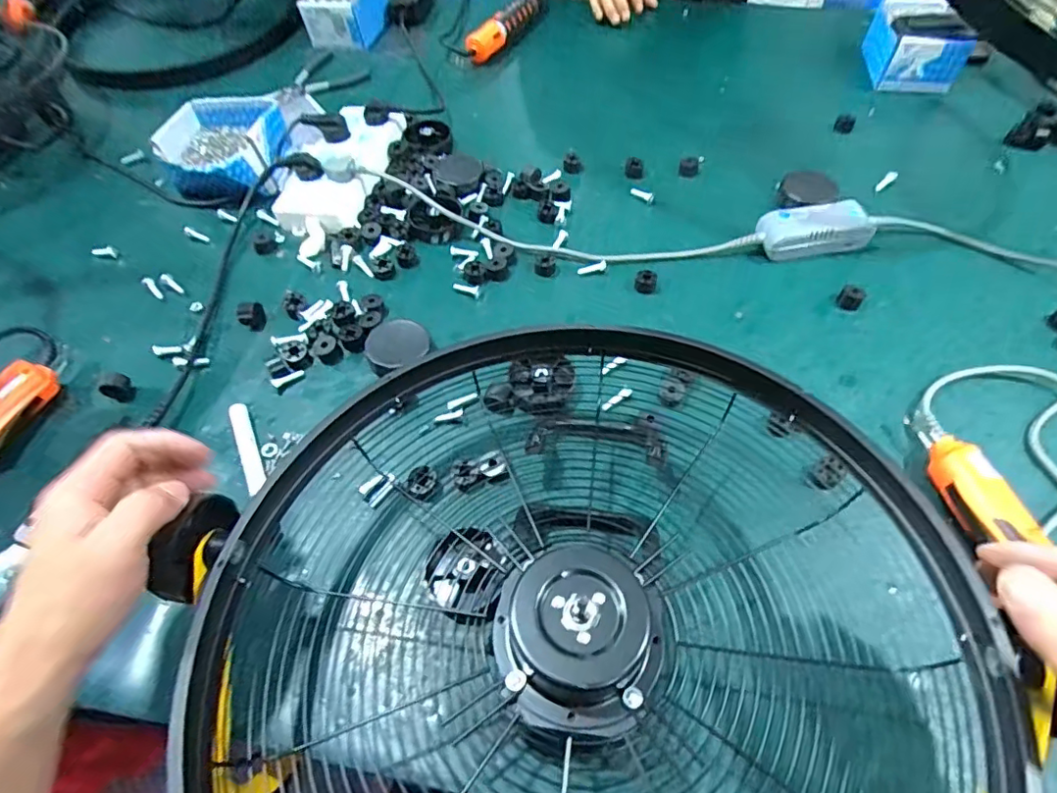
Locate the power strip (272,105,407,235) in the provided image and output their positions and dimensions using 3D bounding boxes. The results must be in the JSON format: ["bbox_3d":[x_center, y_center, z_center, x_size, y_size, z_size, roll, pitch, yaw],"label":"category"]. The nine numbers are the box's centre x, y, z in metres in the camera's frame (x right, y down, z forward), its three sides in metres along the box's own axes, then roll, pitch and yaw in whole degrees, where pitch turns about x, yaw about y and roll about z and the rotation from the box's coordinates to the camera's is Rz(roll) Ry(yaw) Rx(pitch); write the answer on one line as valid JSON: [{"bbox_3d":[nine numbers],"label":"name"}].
[{"bbox_3d":[-0.243,-0.301,0.724,0.116,0.047,0.217,11,57,8],"label":"power strip"}]

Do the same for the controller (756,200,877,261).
[{"bbox_3d":[0.334,-0.193,0.642,0.127,0.038,0.055,-6,56,-4],"label":"controller"}]

